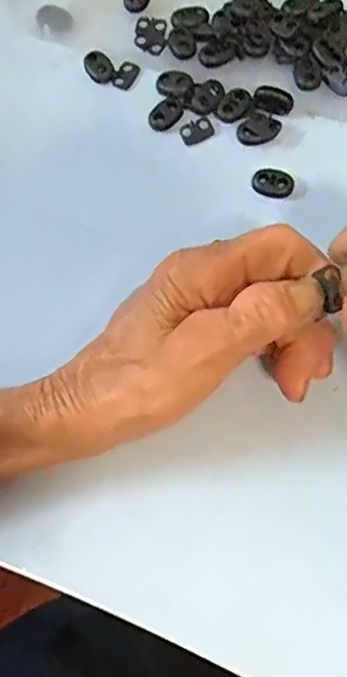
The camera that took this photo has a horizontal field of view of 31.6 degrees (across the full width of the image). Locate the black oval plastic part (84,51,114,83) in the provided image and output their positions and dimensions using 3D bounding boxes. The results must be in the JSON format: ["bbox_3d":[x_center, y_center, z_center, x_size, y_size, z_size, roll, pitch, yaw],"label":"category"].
[{"bbox_3d":[-0.044,-0.159,0.359,0.015,0.004,0.021,-41,78,0],"label":"black oval plastic part"}]

